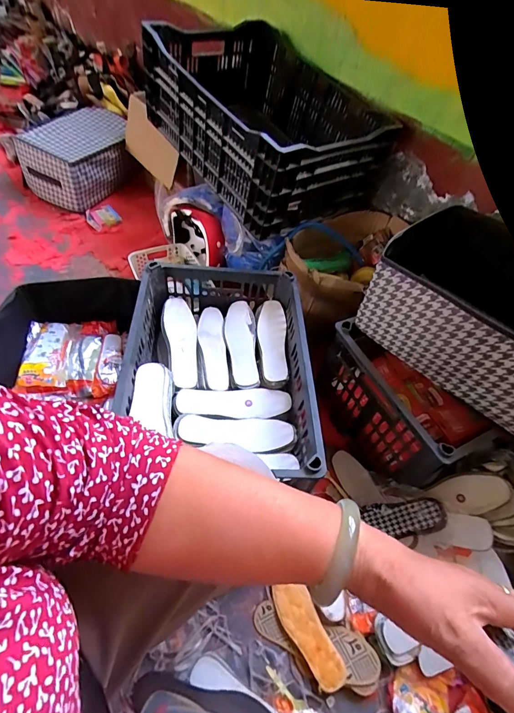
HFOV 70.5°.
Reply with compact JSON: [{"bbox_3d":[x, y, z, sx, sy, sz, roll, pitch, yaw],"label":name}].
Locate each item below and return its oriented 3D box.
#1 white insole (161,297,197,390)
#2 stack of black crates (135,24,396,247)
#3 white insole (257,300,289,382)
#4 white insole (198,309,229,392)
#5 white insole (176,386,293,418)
[{"bbox_3d":[-0.169,-0.035,0.816,0.071,0.025,0.232,-10,55,-12],"label":"white insole"},{"bbox_3d":[0.022,-0.626,0.971,0.448,0.277,0.559,-29,61,-23],"label":"stack of black crates"},{"bbox_3d":[0.034,-0.037,0.836,0.062,0.035,0.219,3,54,-3],"label":"white insole"},{"bbox_3d":[-0.102,-0.020,0.836,0.060,0.023,0.222,-4,54,-8],"label":"white insole"},{"bbox_3d":[-0.047,0.095,0.747,0.228,0.008,0.066,0,54,-5],"label":"white insole"}]

